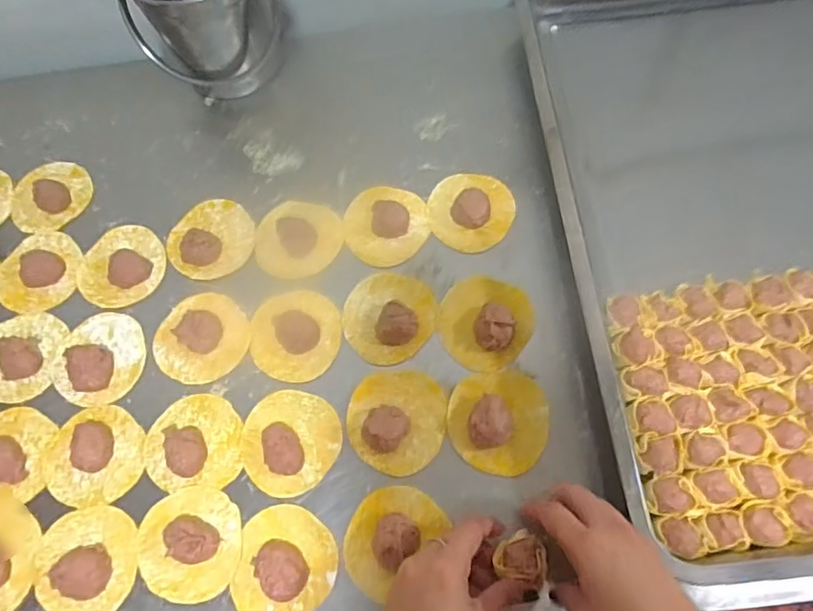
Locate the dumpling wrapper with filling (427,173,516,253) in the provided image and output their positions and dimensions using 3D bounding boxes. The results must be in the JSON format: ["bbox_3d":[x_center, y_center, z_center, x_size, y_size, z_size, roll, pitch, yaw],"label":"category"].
[{"bbox_3d":[0.061,-0.092,0.540,0.080,0.019,0.080,-2,66,4],"label":"dumpling wrapper with filling"}]

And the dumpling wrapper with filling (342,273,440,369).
[{"bbox_3d":[-0.015,0.005,0.498,0.080,0.020,0.081,-2,66,4],"label":"dumpling wrapper with filling"}]

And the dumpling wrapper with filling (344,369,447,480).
[{"bbox_3d":[-0.010,0.091,0.465,0.079,0.017,0.082,-2,66,4],"label":"dumpling wrapper with filling"}]

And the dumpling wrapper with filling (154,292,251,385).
[{"bbox_3d":[-0.184,0.025,0.505,0.084,0.020,0.078,-2,66,4],"label":"dumpling wrapper with filling"}]

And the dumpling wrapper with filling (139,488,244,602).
[{"bbox_3d":[-0.168,0.180,0.436,0.077,0.023,0.080,-2,66,4],"label":"dumpling wrapper with filling"}]

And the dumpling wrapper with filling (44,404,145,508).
[{"bbox_3d":[-0.260,0.122,0.473,0.082,0.020,0.077,-2,66,4],"label":"dumpling wrapper with filling"}]

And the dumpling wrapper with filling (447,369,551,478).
[{"bbox_3d":[0.074,0.089,0.459,0.079,0.022,0.083,-2,66,4],"label":"dumpling wrapper with filling"}]

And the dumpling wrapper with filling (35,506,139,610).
[{"bbox_3d":[-0.247,0.197,0.438,0.076,0.020,0.082,-2,66,4],"label":"dumpling wrapper with filling"}]

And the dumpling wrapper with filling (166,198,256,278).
[{"bbox_3d":[-0.188,-0.068,0.543,0.080,0.022,0.083,-2,66,4],"label":"dumpling wrapper with filling"}]

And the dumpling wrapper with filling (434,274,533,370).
[{"bbox_3d":[0.067,0.010,0.495,0.077,0.018,0.083,-2,66,4],"label":"dumpling wrapper with filling"}]

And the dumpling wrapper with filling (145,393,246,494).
[{"bbox_3d":[-0.175,0.109,0.469,0.080,0.019,0.075,-5,66,2],"label":"dumpling wrapper with filling"}]

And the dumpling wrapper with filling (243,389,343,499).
[{"bbox_3d":[-0.097,0.107,0.462,0.081,0.021,0.081,-2,66,4],"label":"dumpling wrapper with filling"}]

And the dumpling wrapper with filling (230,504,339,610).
[{"bbox_3d":[-0.095,0.192,0.426,0.077,0.020,0.080,-2,66,4],"label":"dumpling wrapper with filling"}]

